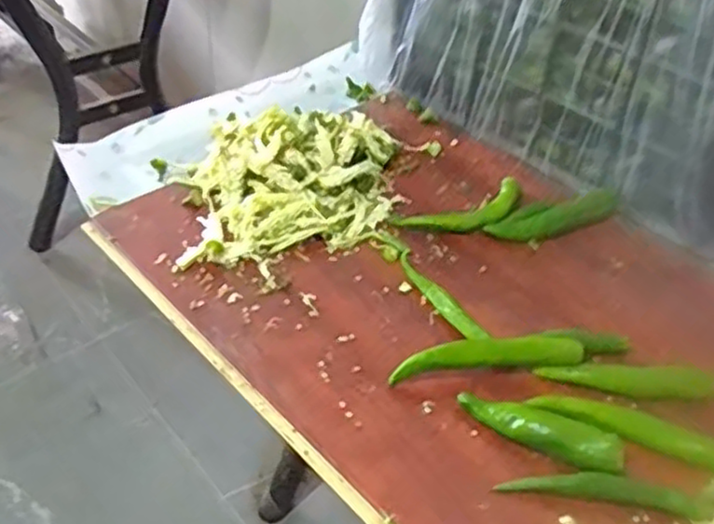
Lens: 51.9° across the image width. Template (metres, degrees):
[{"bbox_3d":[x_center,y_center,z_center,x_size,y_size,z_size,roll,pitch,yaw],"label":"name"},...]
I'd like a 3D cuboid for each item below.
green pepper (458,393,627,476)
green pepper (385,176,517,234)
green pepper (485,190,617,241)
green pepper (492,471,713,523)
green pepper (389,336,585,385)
[{"bbox_3d":[0.122,0.114,0.495,0.110,0.021,0.024,20,41,15],"label":"green pepper"},{"bbox_3d":[0.102,-0.047,0.684,0.129,0.019,0.048,-13,44,-23],"label":"green pepper"},{"bbox_3d":[0.185,-0.044,0.682,0.133,0.023,0.039,-14,44,-23],"label":"green pepper"},{"bbox_3d":[0.159,0.147,0.470,0.130,0.011,0.020,11,40,4],"label":"green pepper"},{"bbox_3d":[0.095,0.070,0.536,0.133,0.039,0.017,2,40,-6],"label":"green pepper"}]

